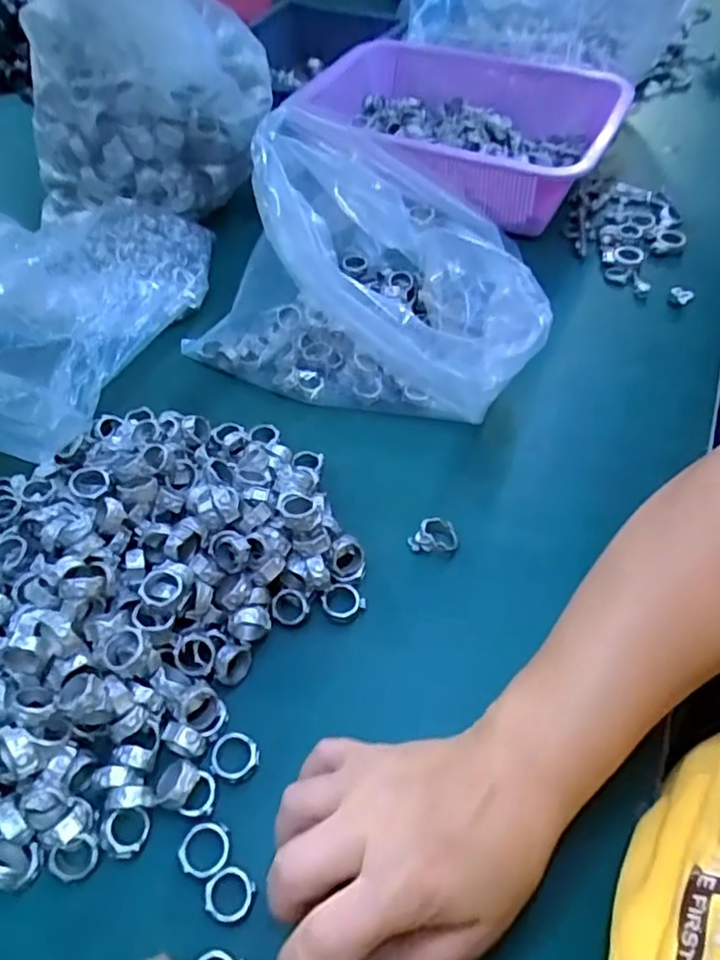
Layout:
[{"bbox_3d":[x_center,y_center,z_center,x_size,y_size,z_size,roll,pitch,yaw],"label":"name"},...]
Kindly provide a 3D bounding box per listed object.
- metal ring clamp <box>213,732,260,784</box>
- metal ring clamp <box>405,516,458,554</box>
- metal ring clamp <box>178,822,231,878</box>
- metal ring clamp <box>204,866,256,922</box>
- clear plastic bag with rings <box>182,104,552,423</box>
[{"bbox_3d":[-0.062,0.138,0.325,0.024,0.008,0.022,0,51,0],"label":"metal ring clamp"},{"bbox_3d":[0.047,0.035,0.401,0.031,0.014,0.023,-27,56,-20],"label":"metal ring clamp"},{"bbox_3d":[-0.071,0.169,0.299,0.023,0.004,0.022,-1,51,-1],"label":"metal ring clamp"},{"bbox_3d":[-0.058,0.183,0.288,0.021,0.004,0.020,0,51,0],"label":"metal ring clamp"},{"bbox_3d":[0.010,-0.155,0.462,0.243,0.147,0.148,16,53,12],"label":"clear plastic bag with rings"}]

